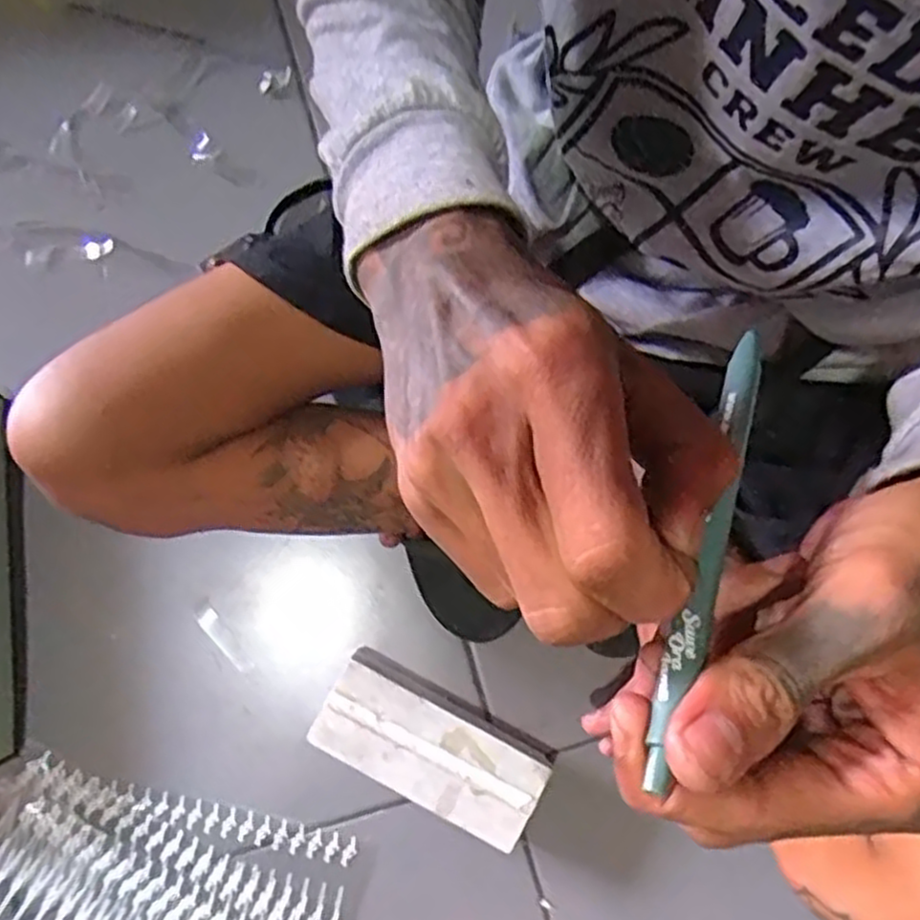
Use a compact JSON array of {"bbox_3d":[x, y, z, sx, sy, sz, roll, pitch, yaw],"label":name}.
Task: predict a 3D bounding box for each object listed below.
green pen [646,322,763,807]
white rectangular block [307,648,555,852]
[{"bbox_3d":[0.070,0.017,0.209,0.010,0.009,0.141,22,60,3],"label":"green pen"},{"bbox_3d":[-0.022,0.228,0.607,0.180,0.063,0.082,26,83,3],"label":"white rectangular block"}]

